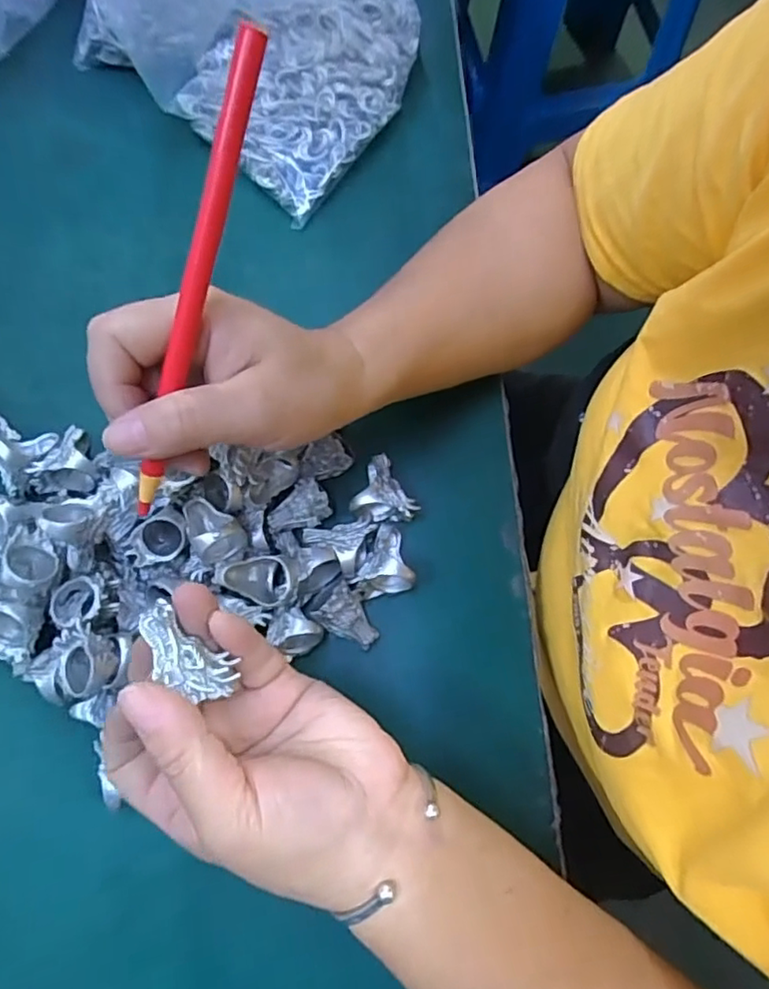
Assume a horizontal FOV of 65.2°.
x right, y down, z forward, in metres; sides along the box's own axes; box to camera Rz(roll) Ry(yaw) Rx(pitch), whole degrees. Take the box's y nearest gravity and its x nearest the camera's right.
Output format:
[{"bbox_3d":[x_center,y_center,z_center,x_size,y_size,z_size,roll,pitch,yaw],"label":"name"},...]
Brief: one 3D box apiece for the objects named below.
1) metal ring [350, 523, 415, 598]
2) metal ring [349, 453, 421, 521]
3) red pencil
[{"bbox_3d":[-0.003,0.034,0.320,0.030,0.026,0.036,-11,76,-4],"label":"metal ring"},{"bbox_3d":[0.003,-0.001,0.330,0.034,0.020,0.036,0,76,-1],"label":"metal ring"},{"bbox_3d":[-0.069,-0.067,0.215,0.007,0.009,0.171,27,116,6],"label":"red pencil"}]

